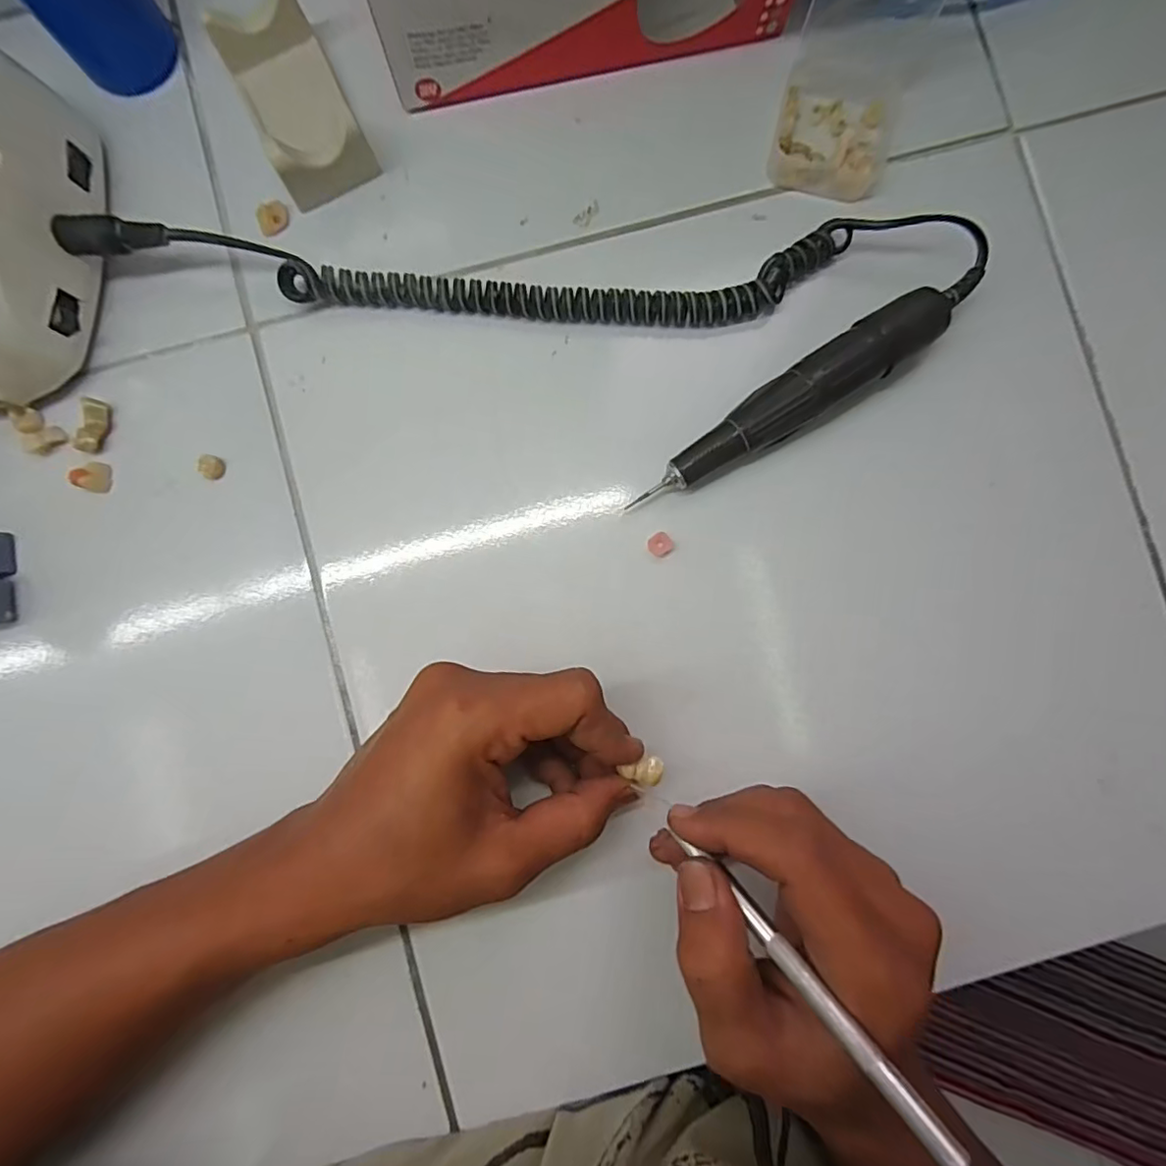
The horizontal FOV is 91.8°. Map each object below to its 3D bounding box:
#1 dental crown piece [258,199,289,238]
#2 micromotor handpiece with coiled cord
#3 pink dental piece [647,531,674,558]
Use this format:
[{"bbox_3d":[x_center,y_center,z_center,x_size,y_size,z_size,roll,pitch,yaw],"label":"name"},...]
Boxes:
[{"bbox_3d":[-0.155,-0.183,0.285,0.016,0.011,0.010,-43,89,-2],"label":"dental crown piece"},{"bbox_3d":[-0.024,-0.107,0.271,0.413,0.030,0.134,-2,88,-1],"label":"micromotor handpiece with coiled cord"},{"bbox_3d":[0.038,-0.019,0.278,0.011,0.004,0.011,0,88,-1],"label":"pink dental piece"}]

